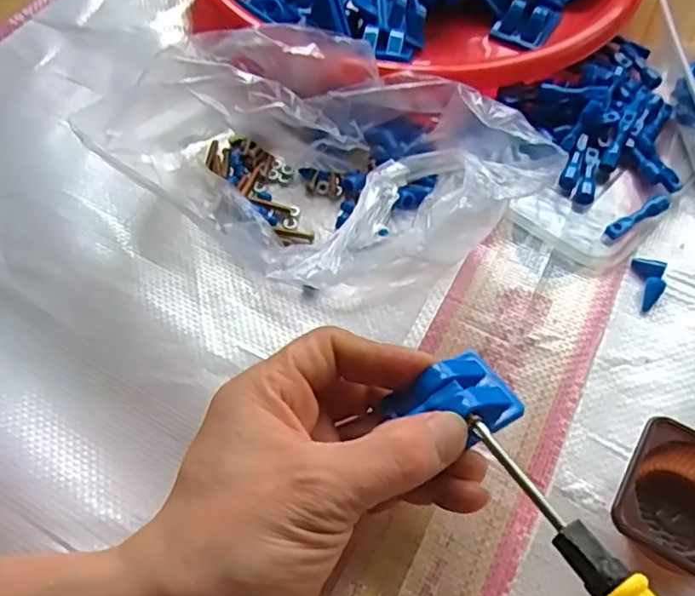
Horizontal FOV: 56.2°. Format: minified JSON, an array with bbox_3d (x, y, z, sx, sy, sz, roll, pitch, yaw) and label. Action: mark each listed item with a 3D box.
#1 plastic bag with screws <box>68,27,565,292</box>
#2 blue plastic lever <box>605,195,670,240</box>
[{"bbox_3d":[-0.008,-0.064,0.325,0.183,0.059,0.142,34,63,19],"label":"plastic bag with screws"},{"bbox_3d":[0.152,-0.042,0.342,0.037,0.013,0.008,-27,62,-17],"label":"blue plastic lever"}]

